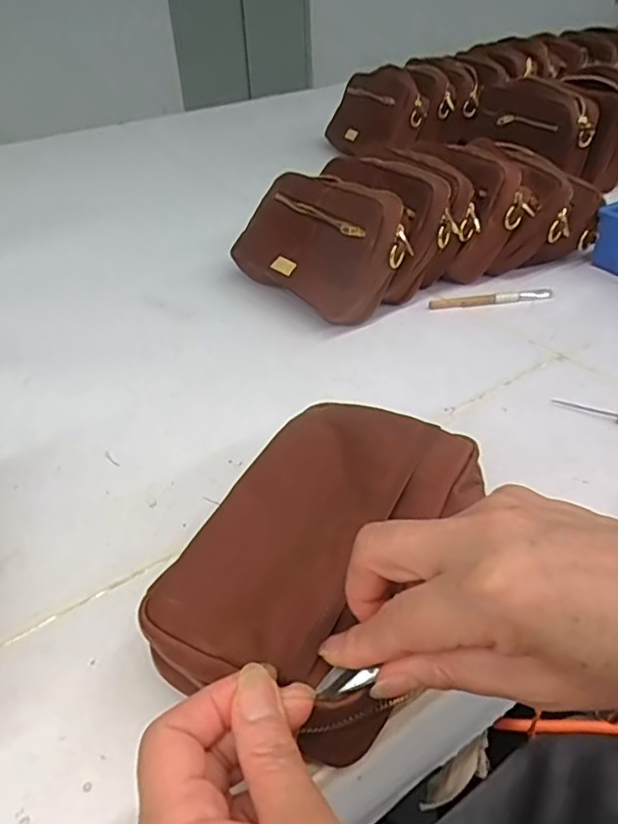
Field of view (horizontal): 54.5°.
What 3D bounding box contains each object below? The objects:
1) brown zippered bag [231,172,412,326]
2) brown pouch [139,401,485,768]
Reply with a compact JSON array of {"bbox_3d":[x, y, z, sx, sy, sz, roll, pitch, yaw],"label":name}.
[{"bbox_3d":[0.010,-0.178,0.616,0.058,0.129,0.204,24,12,-48],"label":"brown zippered bag"},{"bbox_3d":[0.009,0.073,0.318,0.118,0.056,0.186,15,42,23],"label":"brown pouch"}]

